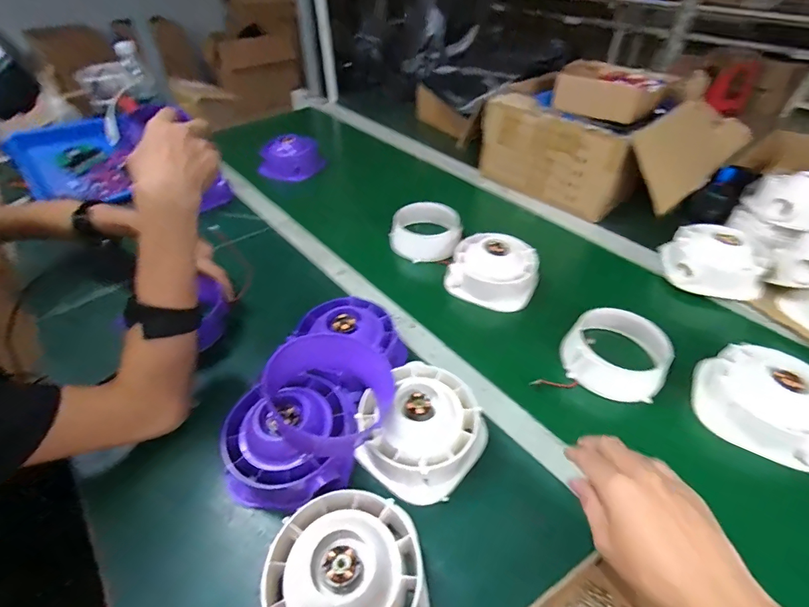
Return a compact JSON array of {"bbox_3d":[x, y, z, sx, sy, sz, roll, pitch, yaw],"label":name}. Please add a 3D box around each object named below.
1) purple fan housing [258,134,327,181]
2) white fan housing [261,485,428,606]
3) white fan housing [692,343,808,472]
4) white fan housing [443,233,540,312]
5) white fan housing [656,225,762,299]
[{"bbox_3d":[-0.266,-0.348,0.975,0.152,0.087,0.065,-5,44,-8],"label":"purple fan housing"},{"bbox_3d":[-0.051,0.230,0.351,0.129,0.058,0.128,-7,44,-10],"label":"white fan housing"},{"bbox_3d":[0.436,0.112,0.485,0.140,0.078,0.115,22,47,19],"label":"white fan housing"},{"bbox_3d":[0.150,-0.056,0.673,0.140,0.083,0.104,18,46,16],"label":"white fan housing"},{"bbox_3d":[0.509,-0.076,0.668,0.128,0.072,0.125,6,44,4],"label":"white fan housing"}]

